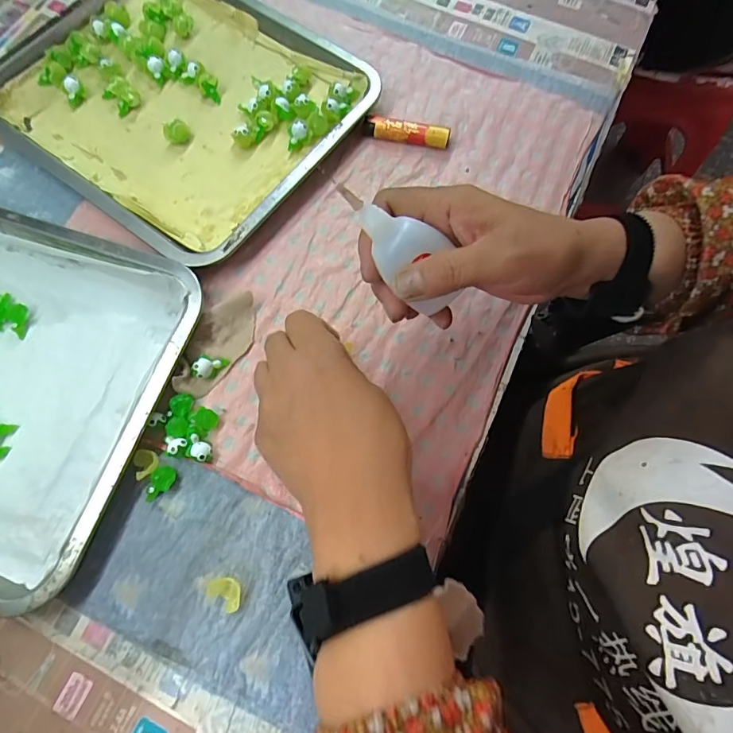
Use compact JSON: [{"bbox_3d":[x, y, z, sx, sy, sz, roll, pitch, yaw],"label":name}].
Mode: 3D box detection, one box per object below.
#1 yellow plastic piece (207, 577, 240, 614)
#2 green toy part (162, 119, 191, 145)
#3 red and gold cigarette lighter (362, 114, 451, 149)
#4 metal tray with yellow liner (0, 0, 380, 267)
[{"bbox_3d":[-0.093,0.150,0.301,0.025,0.008,0.017,37,76,10],"label":"yellow plastic piece"},{"bbox_3d":[-0.173,-0.213,0.411,0.022,0.015,0.016,-25,75,-8],"label":"green toy part"},{"bbox_3d":[0.036,-0.214,0.411,0.077,0.015,0.017,12,73,3],"label":"red and gold cigarette lighter"},{"bbox_3d":[-0.175,-0.254,0.418,0.310,0.025,0.253,35,76,10],"label":"metal tray with yellow liner"}]

